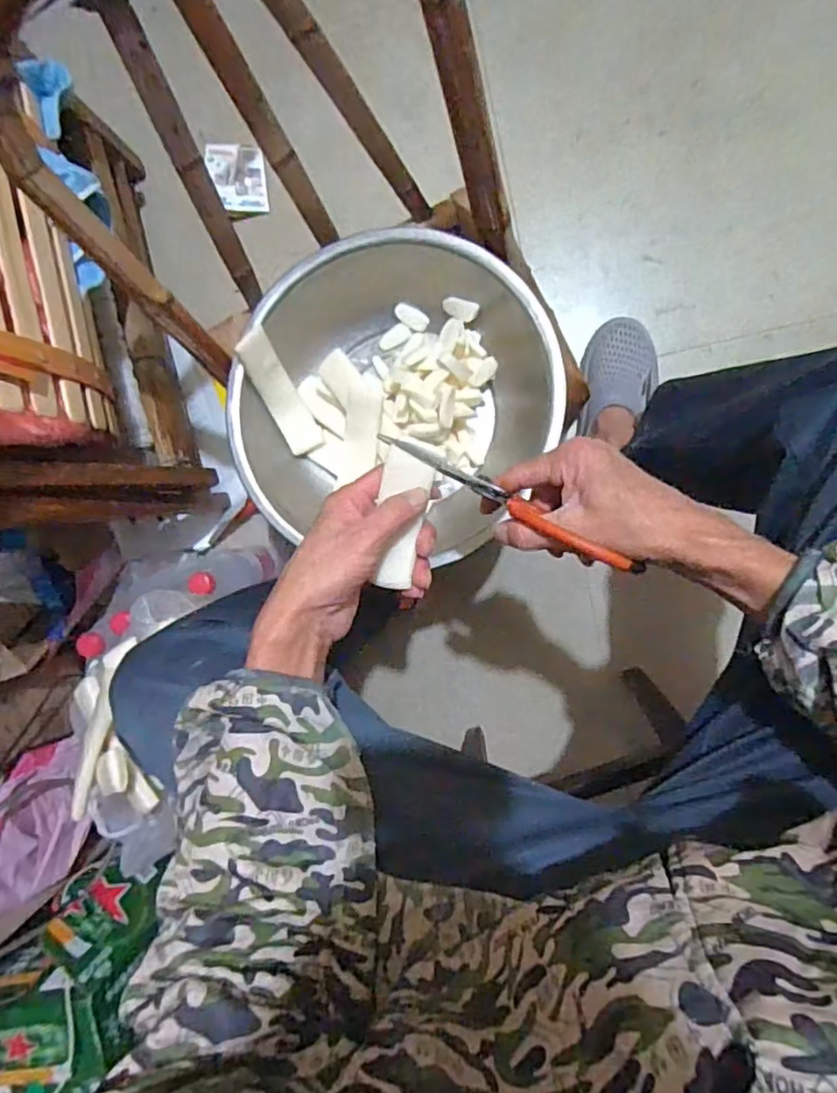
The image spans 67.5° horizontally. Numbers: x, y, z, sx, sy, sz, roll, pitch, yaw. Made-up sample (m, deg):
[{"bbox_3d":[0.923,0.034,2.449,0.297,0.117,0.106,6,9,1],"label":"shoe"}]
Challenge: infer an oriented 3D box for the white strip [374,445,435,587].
[{"bbox_3d":[-0.010,-0.020,0.476,0.036,0.008,0.106,6,104,7],"label":"white strip"}]

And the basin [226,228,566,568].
[{"bbox_3d":[-0.024,-0.160,0.665,0.318,0.099,0.305,1,94,7],"label":"basin"}]

